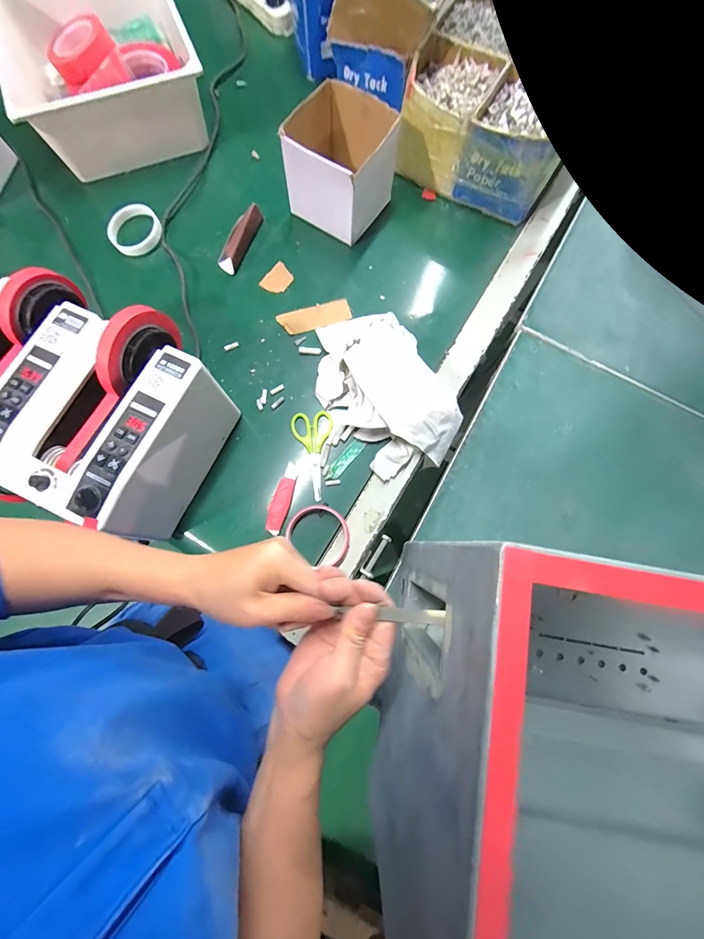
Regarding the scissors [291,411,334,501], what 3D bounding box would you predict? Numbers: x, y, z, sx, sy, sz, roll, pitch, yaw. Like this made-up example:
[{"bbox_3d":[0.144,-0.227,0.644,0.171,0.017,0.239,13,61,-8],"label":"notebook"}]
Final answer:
[{"bbox_3d":[-0.059,-0.022,0.508,0.058,0.004,0.129,1,76,-1],"label":"scissors"}]

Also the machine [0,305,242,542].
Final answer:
[{"bbox_3d":[-0.262,-0.053,0.433,0.143,0.157,0.236,25,76,5],"label":"machine"}]

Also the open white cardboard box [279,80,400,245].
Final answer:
[{"bbox_3d":[-0.017,-0.473,0.560,0.139,0.130,0.142,38,78,8],"label":"open white cardboard box"}]

